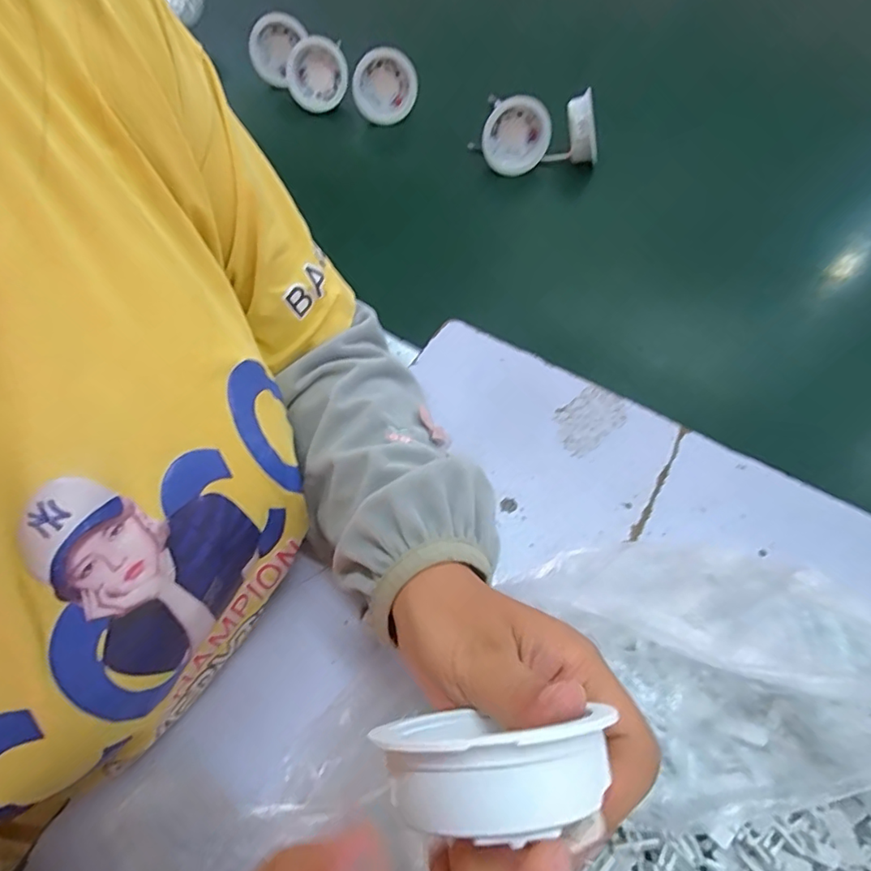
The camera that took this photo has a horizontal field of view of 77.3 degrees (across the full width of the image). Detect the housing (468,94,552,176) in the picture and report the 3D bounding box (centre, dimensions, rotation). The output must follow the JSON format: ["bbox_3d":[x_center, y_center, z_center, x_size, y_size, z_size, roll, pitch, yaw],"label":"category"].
[{"bbox_3d":[0.089,-0.332,0.605,0.080,0.073,0.040,21,31,11],"label":"housing"}]

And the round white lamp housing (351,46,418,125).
[{"bbox_3d":[-0.061,-0.416,0.651,0.075,0.069,0.026,-8,59,-4],"label":"round white lamp housing"}]

